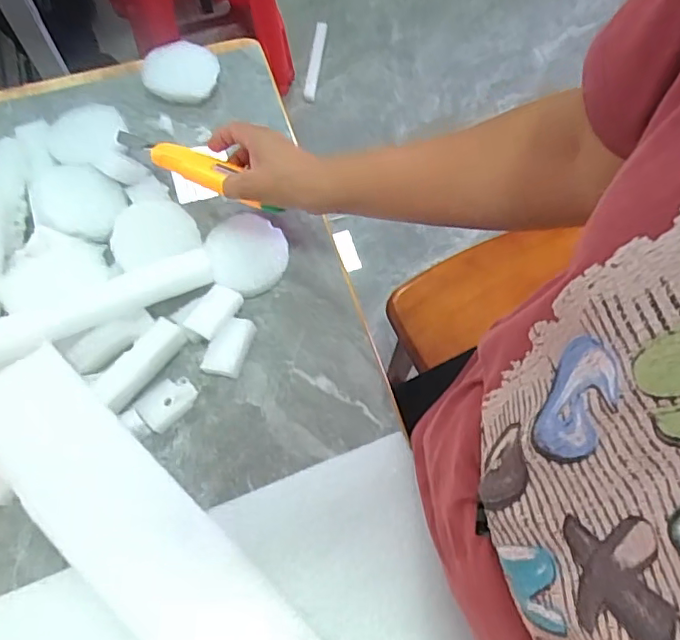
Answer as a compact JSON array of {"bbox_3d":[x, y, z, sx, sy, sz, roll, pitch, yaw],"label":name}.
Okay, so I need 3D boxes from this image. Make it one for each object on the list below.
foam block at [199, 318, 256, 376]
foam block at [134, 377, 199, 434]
[{"bbox_3d":[-0.098,0.025,0.508,0.031,0.022,0.056,17,68,7],"label":"foam block"},{"bbox_3d":[-0.149,0.071,0.491,0.047,0.017,0.034,-40,73,-16],"label":"foam block"}]

